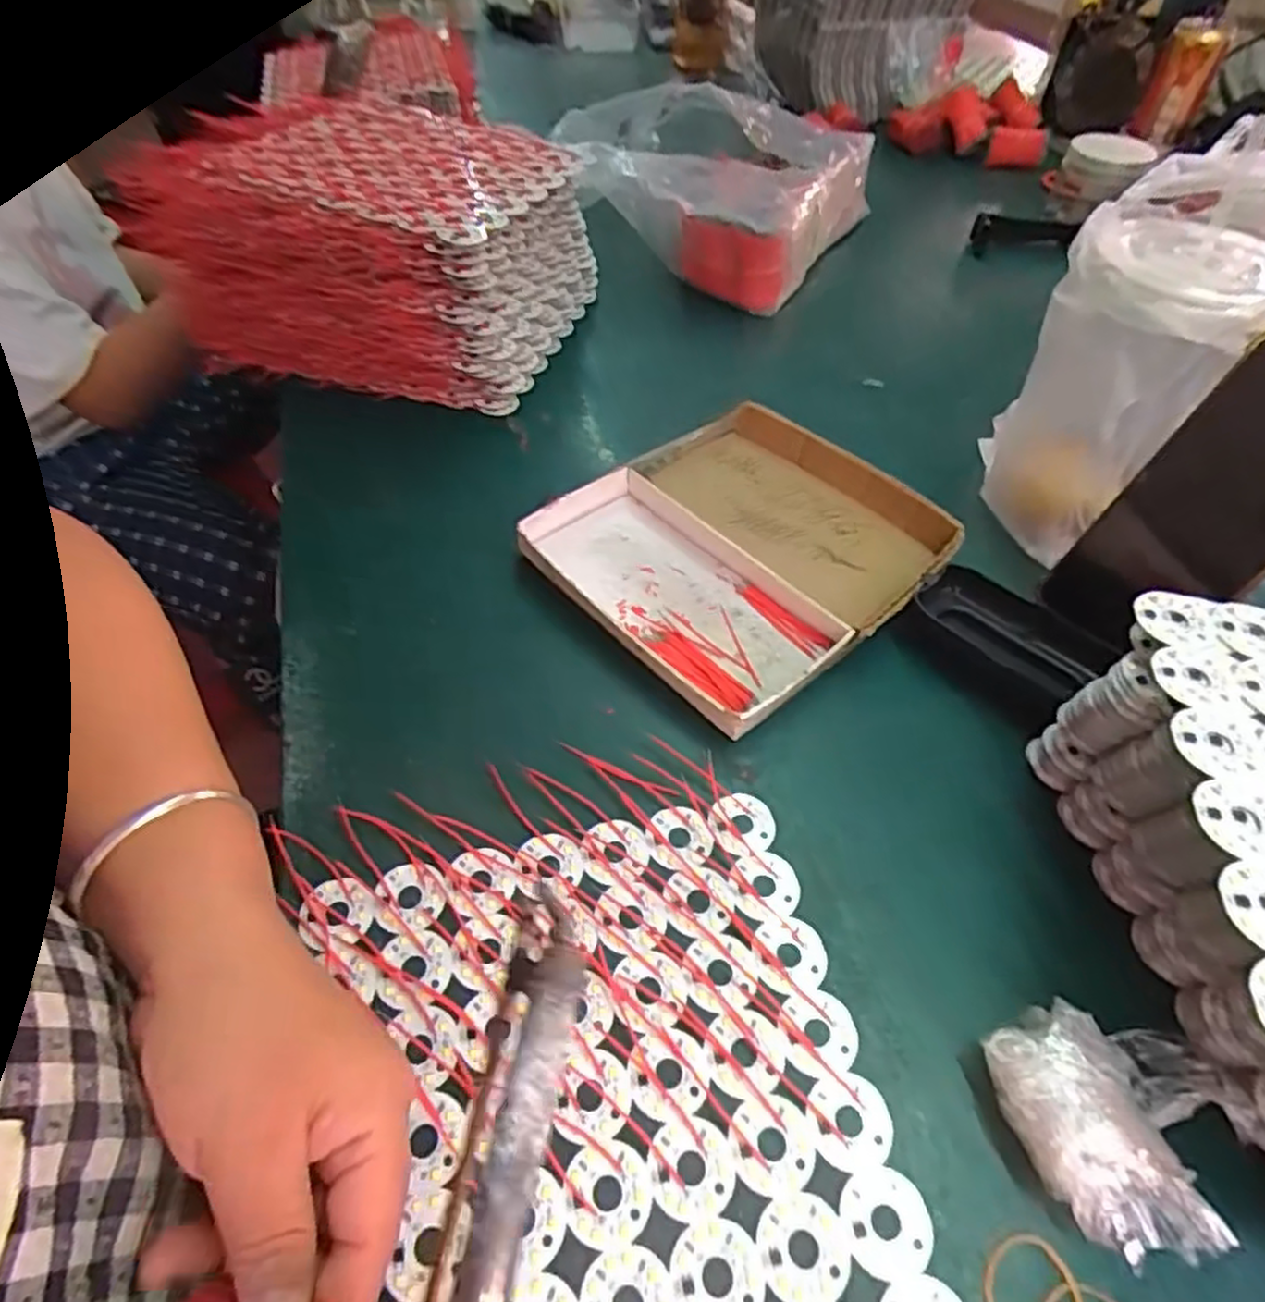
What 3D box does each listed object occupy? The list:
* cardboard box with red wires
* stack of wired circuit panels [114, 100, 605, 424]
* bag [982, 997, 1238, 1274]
[{"bbox_3d":[0.069,-0.065,0.463,0.218,0.033,0.196,-33,59,-24],"label":"cardboard box with red wires"},{"bbox_3d":[-0.190,-0.317,0.603,0.271,0.149,0.200,8,52,6],"label":"stack of wired circuit panels"},{"bbox_3d":[0.176,0.168,0.266,0.080,0.034,0.075,-7,52,-6],"label":"bag"}]

